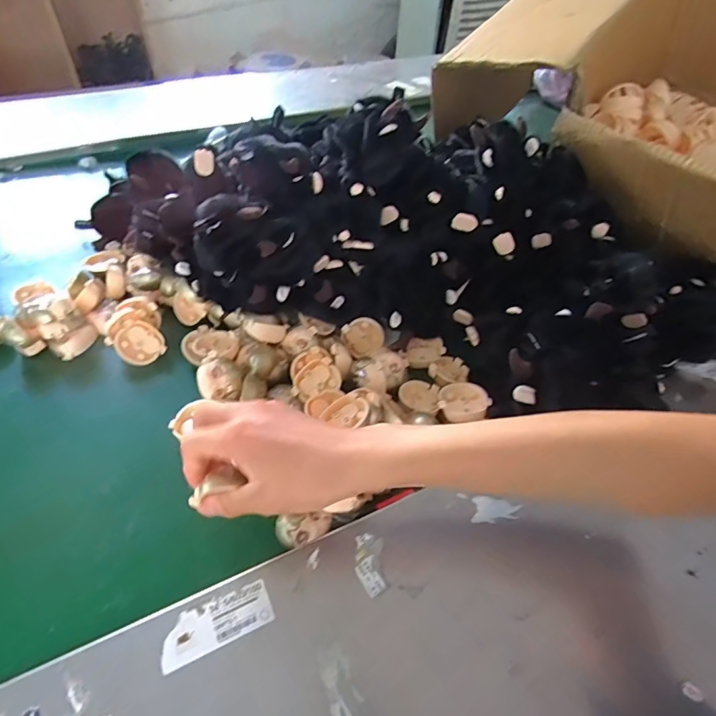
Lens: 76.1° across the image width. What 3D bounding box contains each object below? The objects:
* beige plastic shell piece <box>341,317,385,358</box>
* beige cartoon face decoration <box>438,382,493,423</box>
[{"bbox_3d":[0.004,-0.026,0.544,0.047,0.046,0.020,-13,21,-10],"label":"beige plastic shell piece"},{"bbox_3d":[0.109,0.044,0.471,0.050,0.012,0.048,2,49,-2],"label":"beige cartoon face decoration"}]

